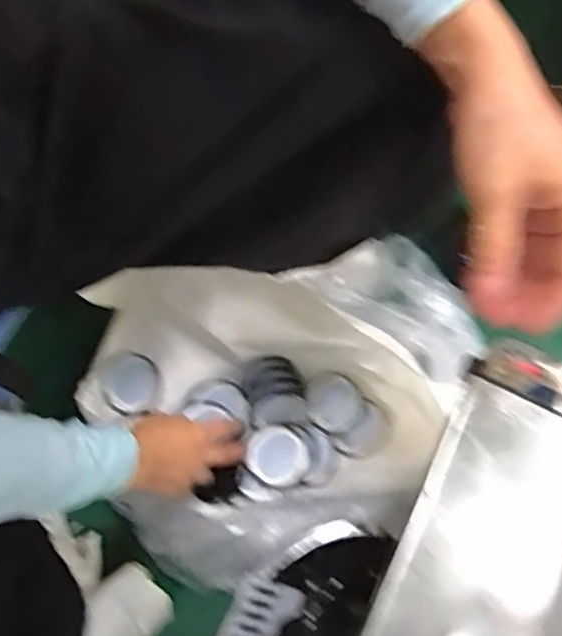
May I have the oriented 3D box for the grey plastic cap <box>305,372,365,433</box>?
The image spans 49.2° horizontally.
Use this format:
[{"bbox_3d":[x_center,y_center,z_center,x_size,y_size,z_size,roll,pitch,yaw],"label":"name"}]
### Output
[{"bbox_3d":[0.058,0.096,0.697,0.060,0.014,0.066,-34,77,-11],"label":"grey plastic cap"}]

